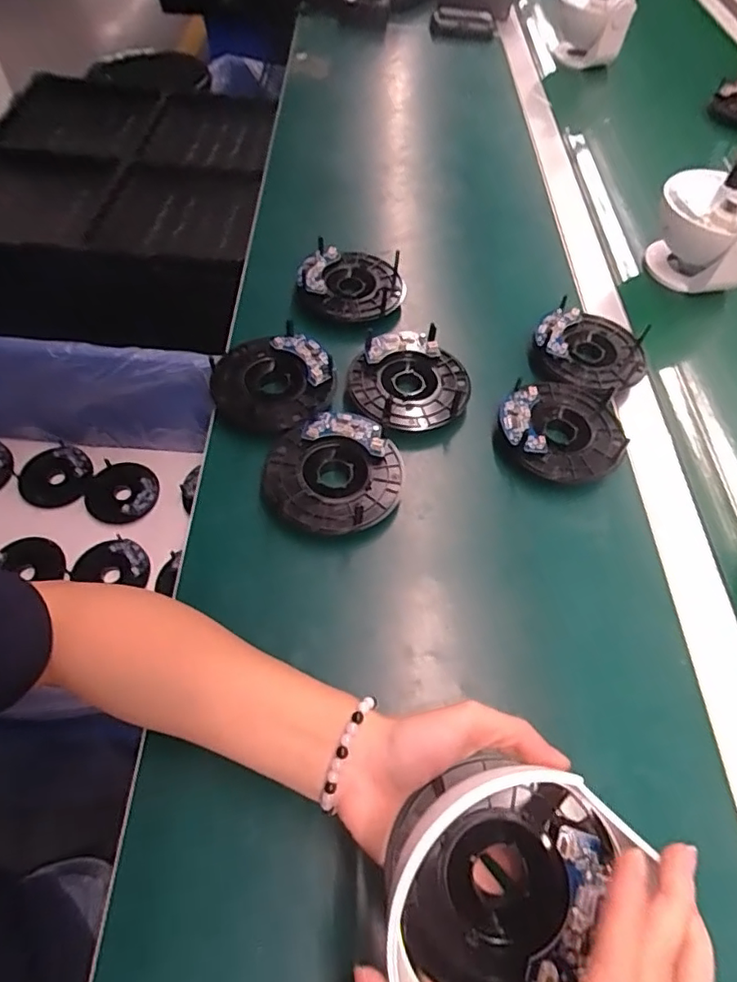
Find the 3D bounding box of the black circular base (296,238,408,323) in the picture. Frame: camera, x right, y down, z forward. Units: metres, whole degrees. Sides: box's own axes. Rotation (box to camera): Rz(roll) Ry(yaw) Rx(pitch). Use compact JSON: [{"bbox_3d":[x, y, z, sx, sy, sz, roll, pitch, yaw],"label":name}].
[{"bbox_3d":[-0.016,-0.198,0.541,0.102,0.037,0.098,4,56,0],"label":"black circular base"}]

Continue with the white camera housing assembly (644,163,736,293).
[{"bbox_3d":[0.345,-0.258,0.574,0.112,0.121,0.081,21,57,11],"label":"white camera housing assembly"}]

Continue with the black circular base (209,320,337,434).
[{"bbox_3d":[-0.079,-0.092,0.464,0.096,0.015,0.100,-22,60,-17],"label":"black circular base"}]

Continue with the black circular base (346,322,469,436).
[{"bbox_3d":[0.034,-0.093,0.470,0.097,0.018,0.094,1,65,-3],"label":"black circular base"}]

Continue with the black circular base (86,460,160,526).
[{"bbox_3d":[-0.365,0.001,0.828,0.102,0.022,0.095,2,56,-3],"label":"black circular base"}]

